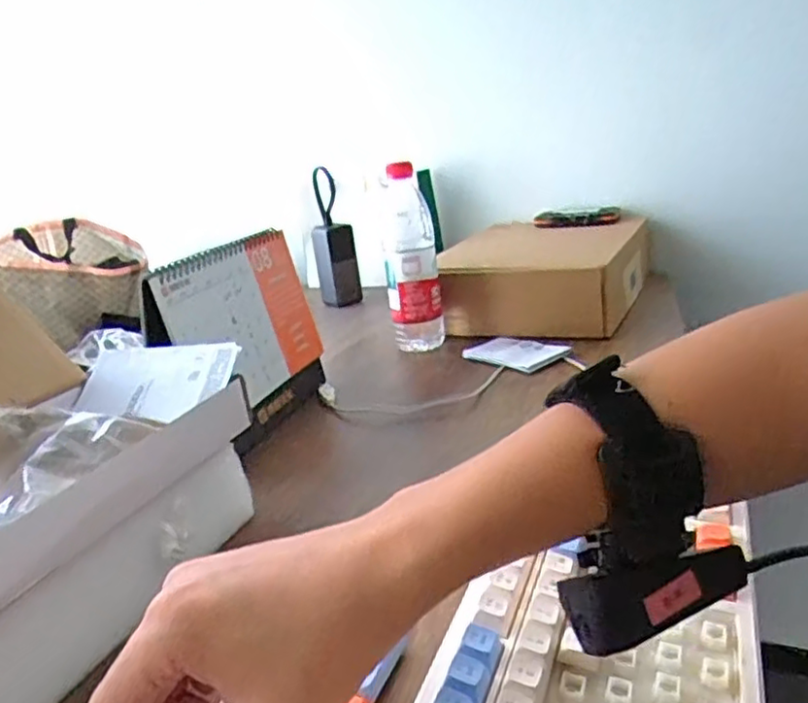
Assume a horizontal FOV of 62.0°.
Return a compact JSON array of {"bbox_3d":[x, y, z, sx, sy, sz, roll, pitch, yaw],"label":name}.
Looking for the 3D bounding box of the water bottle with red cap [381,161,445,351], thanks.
[{"bbox_3d":[0.010,-0.110,0.838,0.068,0.226,0.061,-8,19,0],"label":"water bottle with red cap"}]

